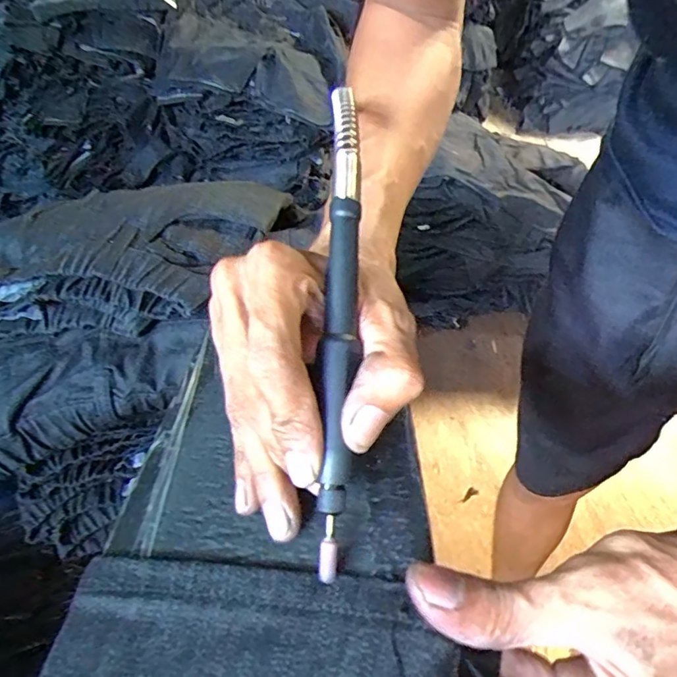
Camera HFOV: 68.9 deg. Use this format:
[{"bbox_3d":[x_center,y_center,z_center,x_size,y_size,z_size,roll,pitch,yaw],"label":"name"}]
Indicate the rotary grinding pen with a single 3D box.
[{"bbox_3d":[0.001,-0.018,0.210,0.013,0.013,0.217,1,75,5],"label":"rotary grinding pen"}]

